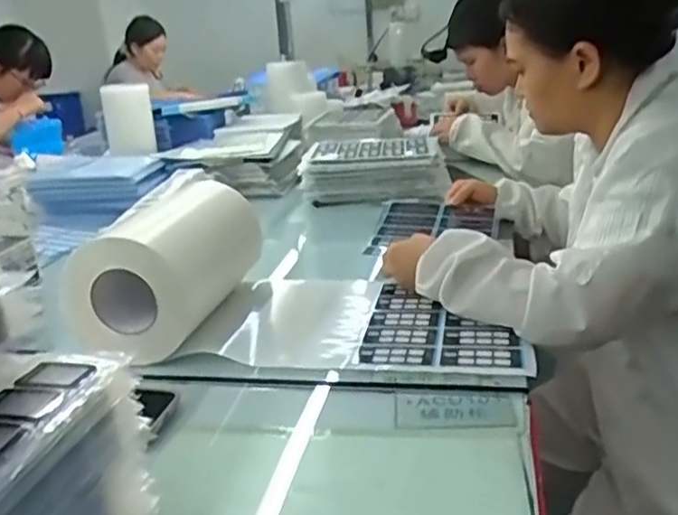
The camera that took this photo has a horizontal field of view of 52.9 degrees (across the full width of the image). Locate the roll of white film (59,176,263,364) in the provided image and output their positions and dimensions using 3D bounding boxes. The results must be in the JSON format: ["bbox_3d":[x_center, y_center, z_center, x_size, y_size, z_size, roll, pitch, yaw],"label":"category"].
[{"bbox_3d":[-0.223,-0.004,0.898,0.136,0.156,0.269,1,19,14],"label":"roll of white film"}]

